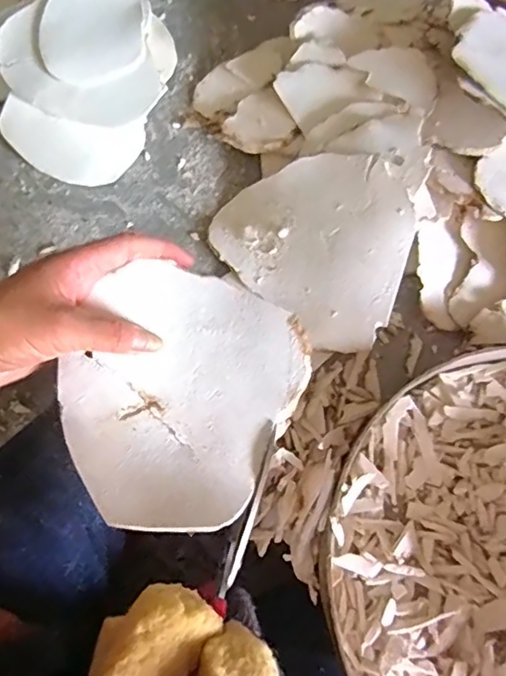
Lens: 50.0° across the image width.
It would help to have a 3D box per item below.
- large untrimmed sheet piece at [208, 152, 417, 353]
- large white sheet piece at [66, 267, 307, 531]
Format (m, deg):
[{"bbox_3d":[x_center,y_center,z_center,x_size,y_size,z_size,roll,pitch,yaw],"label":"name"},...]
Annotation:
[{"bbox_3d":[0.059,-0.086,0.453,0.144,0.009,0.174,-46,68,0],"label":"large untrimmed sheet piece"},{"bbox_3d":[-0.047,0.031,0.316,0.132,0.022,0.144,0,68,1],"label":"large white sheet piece"}]

